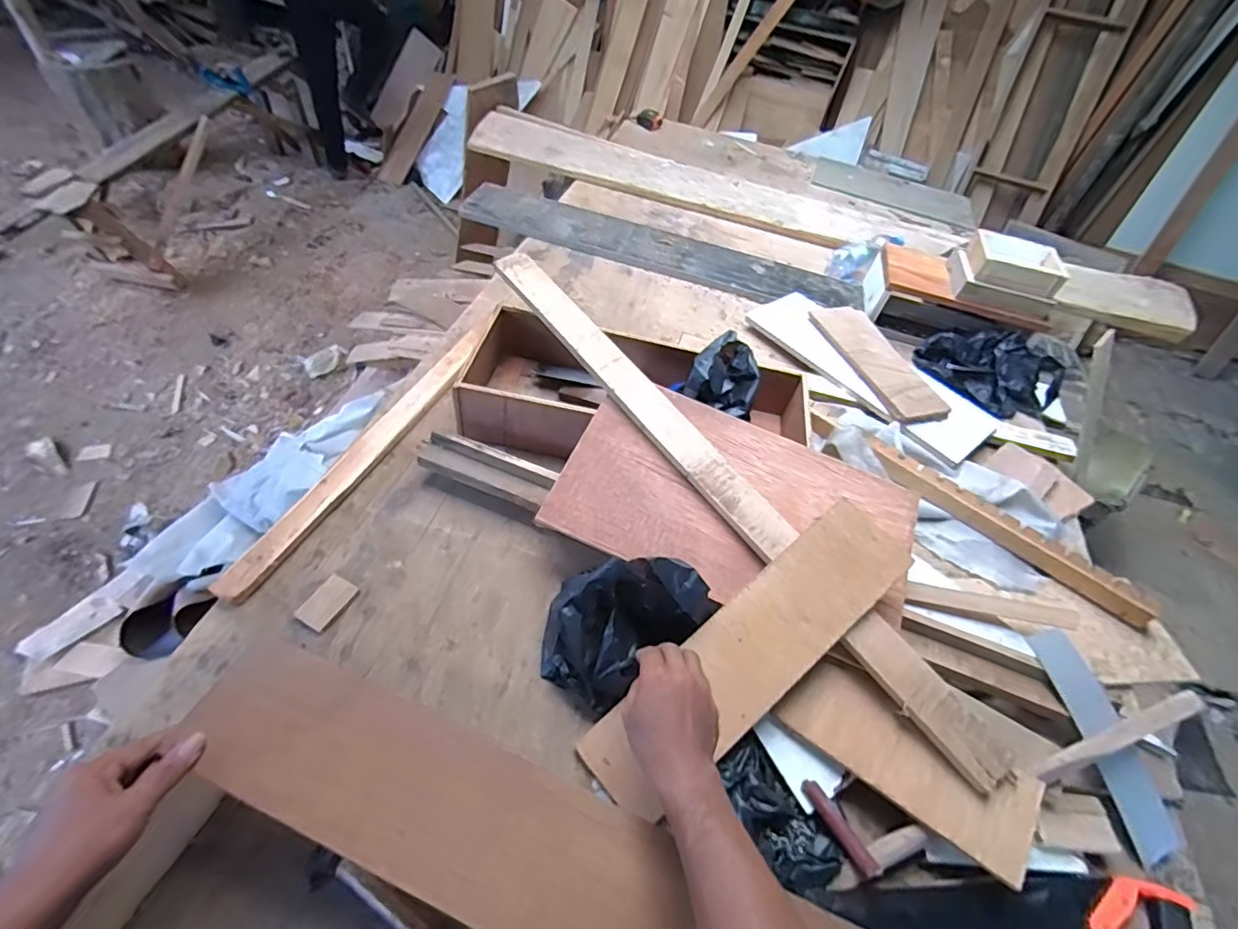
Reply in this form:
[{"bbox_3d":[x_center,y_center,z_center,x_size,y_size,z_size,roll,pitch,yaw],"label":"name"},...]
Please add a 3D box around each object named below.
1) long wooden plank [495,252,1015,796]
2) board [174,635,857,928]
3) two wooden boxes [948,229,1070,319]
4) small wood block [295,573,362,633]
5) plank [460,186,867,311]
[{"bbox_3d":[0.117,-0.004,0.786,0.064,0.022,0.963,-32,67,-21],"label":"long wooden plank"},{"bbox_3d":[-0.021,0.358,0.472,0.755,0.028,0.125,23,52,7],"label":"board"},{"bbox_3d":[0.836,-0.412,1.205,0.196,0.097,0.155,13,45,2],"label":"two wooden boxes"},{"bbox_3d":[-0.368,0.174,0.704,0.047,0.007,0.067,25,47,14],"label":"small wood block"},{"bbox_3d":[0.097,-0.533,1.372,1.004,0.033,0.204,18,46,7],"label":"plank"}]

